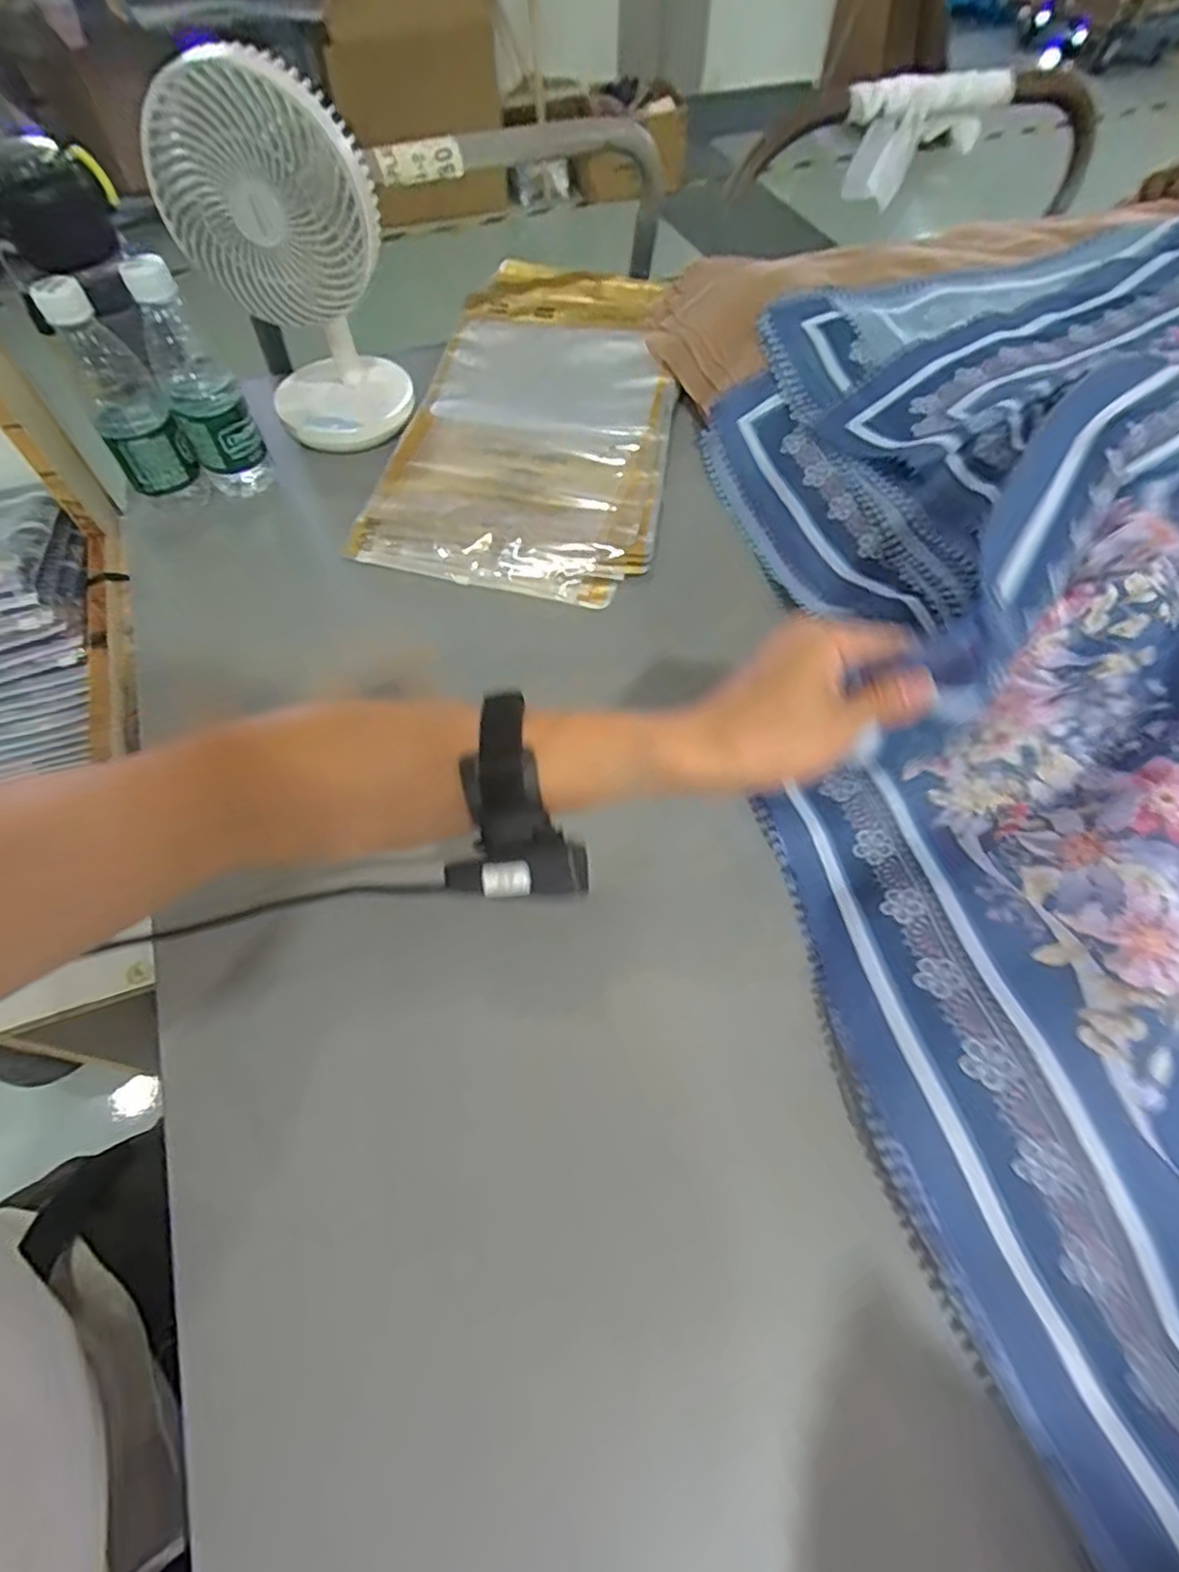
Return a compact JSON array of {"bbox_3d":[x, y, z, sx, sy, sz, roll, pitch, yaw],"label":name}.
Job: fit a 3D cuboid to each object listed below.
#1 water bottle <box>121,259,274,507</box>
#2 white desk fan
[{"bbox_3d":[-0.337,-0.345,0.571,0.059,0.193,0.077,-27,64,-14],"label":"water bottle"},{"bbox_3d":[-0.254,-0.434,0.567,0.151,0.250,0.131,-23,63,-12],"label":"white desk fan"}]

